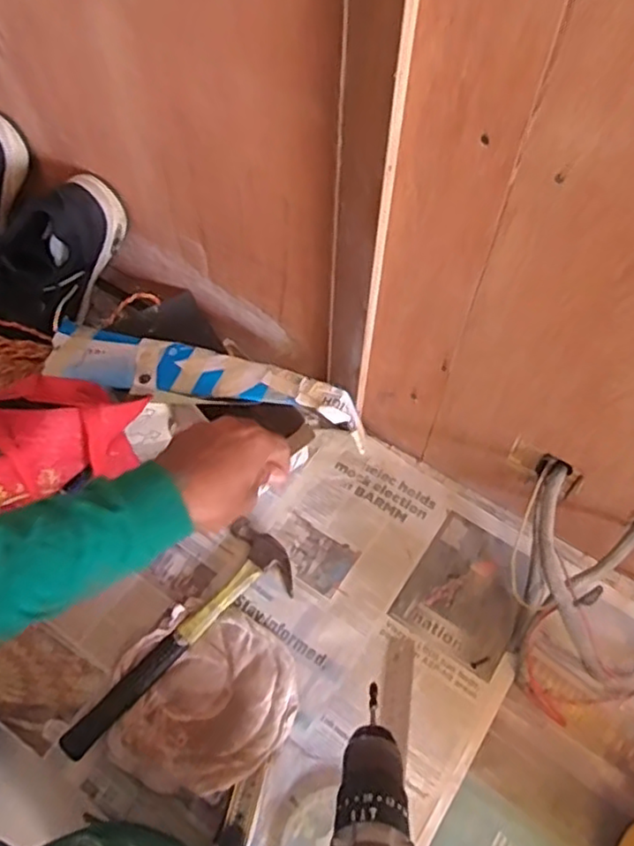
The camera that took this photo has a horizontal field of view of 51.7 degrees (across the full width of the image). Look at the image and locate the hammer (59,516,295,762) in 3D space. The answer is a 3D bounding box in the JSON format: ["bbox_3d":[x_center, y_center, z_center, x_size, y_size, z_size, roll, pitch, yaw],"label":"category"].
[{"bbox_3d":[-0.131,0.239,0.694,0.089,0.032,0.287,31,63,16],"label":"hammer"}]

